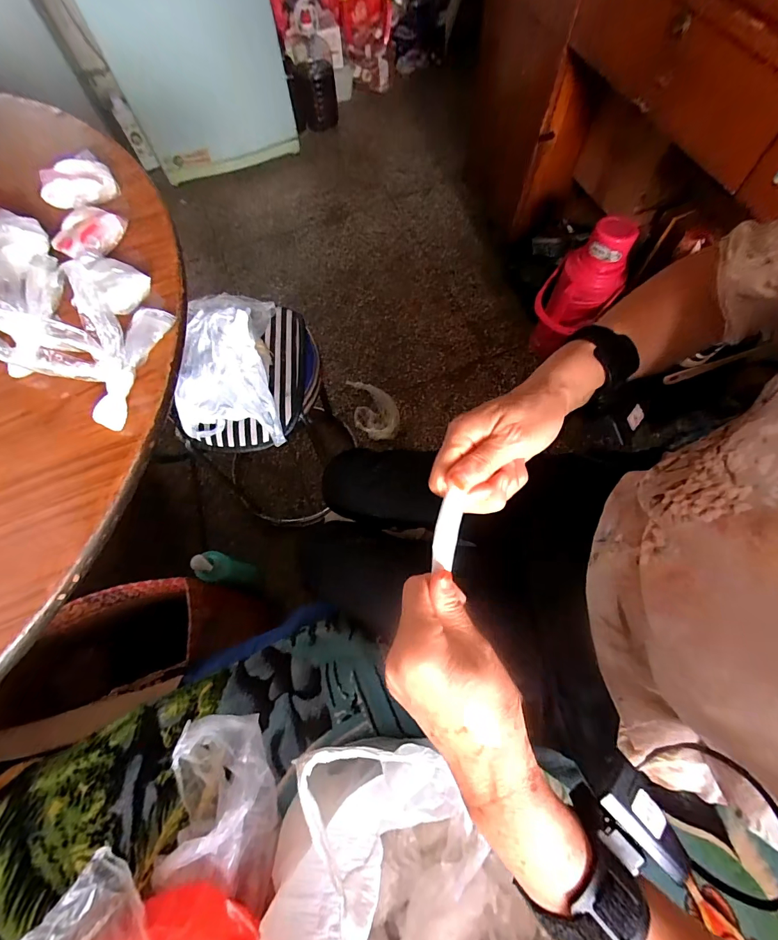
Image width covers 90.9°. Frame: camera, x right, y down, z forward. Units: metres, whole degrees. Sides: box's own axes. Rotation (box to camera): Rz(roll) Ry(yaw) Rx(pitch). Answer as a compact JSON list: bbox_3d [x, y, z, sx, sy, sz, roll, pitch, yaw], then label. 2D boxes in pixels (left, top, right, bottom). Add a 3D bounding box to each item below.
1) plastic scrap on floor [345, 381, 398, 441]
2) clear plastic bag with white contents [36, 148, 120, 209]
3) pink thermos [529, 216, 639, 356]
[{"bbox_3d":[-0.045,-0.195,1.196,0.143,0.047,0.217,-8,68,-3],"label":"plastic scrap on floor"},{"bbox_3d":[-0.332,-0.304,0.407,0.070,0.024,0.047,-38,73,-13],"label":"clear plastic bag with white contents"},{"bbox_3d":[0.523,-0.484,1.077,0.164,0.333,0.149,-23,70,-8],"label":"pink thermos"}]

